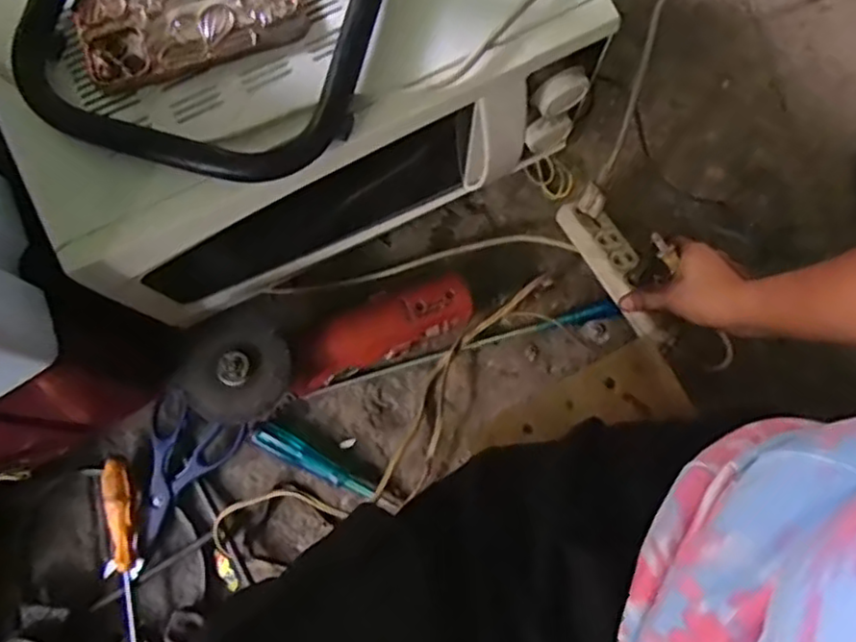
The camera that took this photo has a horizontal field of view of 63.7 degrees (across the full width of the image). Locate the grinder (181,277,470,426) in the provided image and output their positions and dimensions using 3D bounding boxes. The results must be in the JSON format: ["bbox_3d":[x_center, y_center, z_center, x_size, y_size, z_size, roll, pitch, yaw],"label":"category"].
[{"bbox_3d":[-0.097,0.016,0.684,0.291,0.089,0.116,-16,80,-4],"label":"grinder"}]

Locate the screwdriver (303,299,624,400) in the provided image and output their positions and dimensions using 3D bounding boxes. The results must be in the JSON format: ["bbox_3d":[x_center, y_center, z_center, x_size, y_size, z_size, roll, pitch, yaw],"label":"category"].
[{"bbox_3d":[0.038,0.030,0.714,0.335,0.026,0.018,-16,80,-4],"label":"screwdriver"}]

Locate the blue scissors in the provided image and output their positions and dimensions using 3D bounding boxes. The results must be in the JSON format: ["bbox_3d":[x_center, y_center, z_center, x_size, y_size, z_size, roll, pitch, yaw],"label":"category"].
[{"bbox_3d":[-0.257,0.151,0.692,0.100,0.023,0.143,25,80,6],"label":"blue scissors"}]

